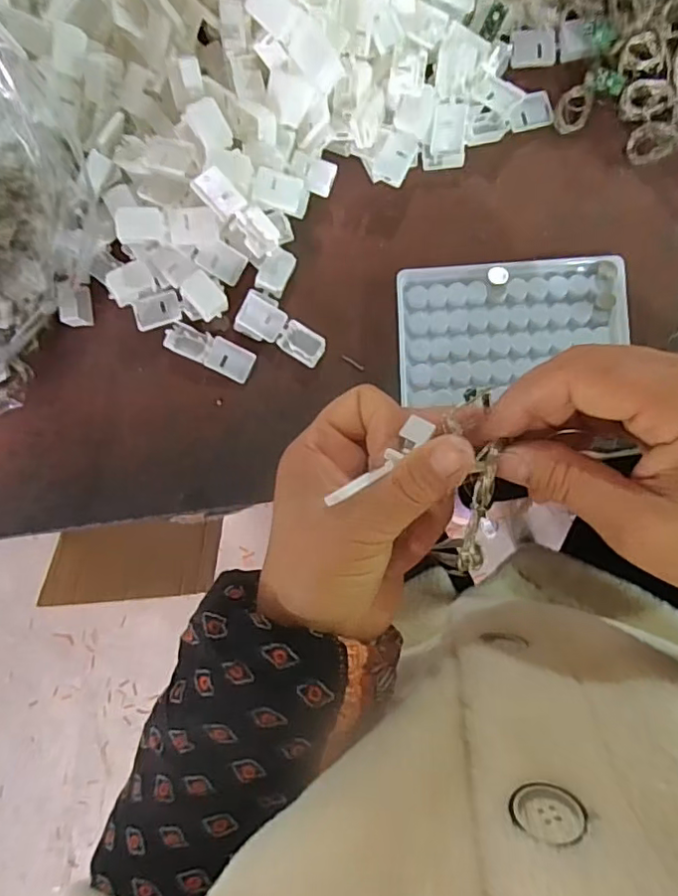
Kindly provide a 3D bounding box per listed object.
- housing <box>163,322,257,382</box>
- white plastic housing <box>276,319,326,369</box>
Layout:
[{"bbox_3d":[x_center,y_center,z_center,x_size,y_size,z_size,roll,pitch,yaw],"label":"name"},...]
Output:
[{"bbox_3d":[-0.080,-0.060,0.357,0.055,0.007,0.020,27,89,8],"label":"housing"},{"bbox_3d":[-0.022,-0.064,0.353,0.027,0.004,0.020,33,90,8],"label":"white plastic housing"}]

